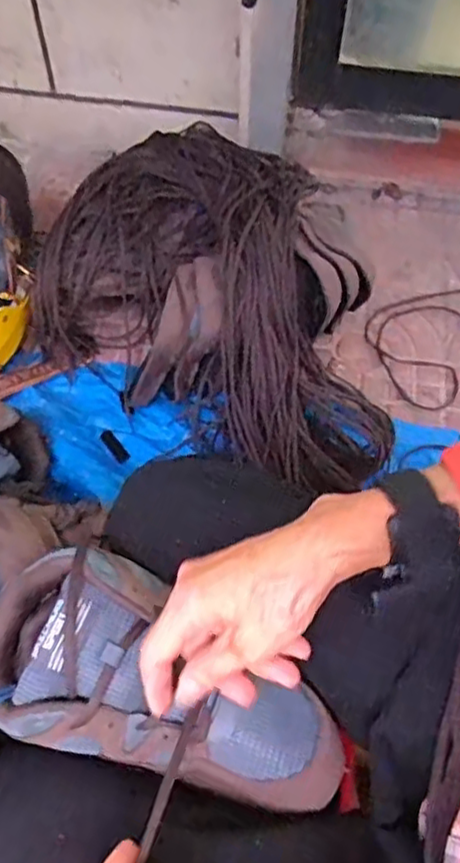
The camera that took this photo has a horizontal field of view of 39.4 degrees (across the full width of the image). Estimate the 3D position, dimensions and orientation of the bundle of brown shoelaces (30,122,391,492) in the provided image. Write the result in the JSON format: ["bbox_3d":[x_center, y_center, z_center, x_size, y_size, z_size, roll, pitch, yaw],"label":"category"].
[{"bbox_3d":[0.028,-0.194,0.925,0.534,0.193,0.402,29,63,16],"label":"bundle of brown shoelaces"}]

